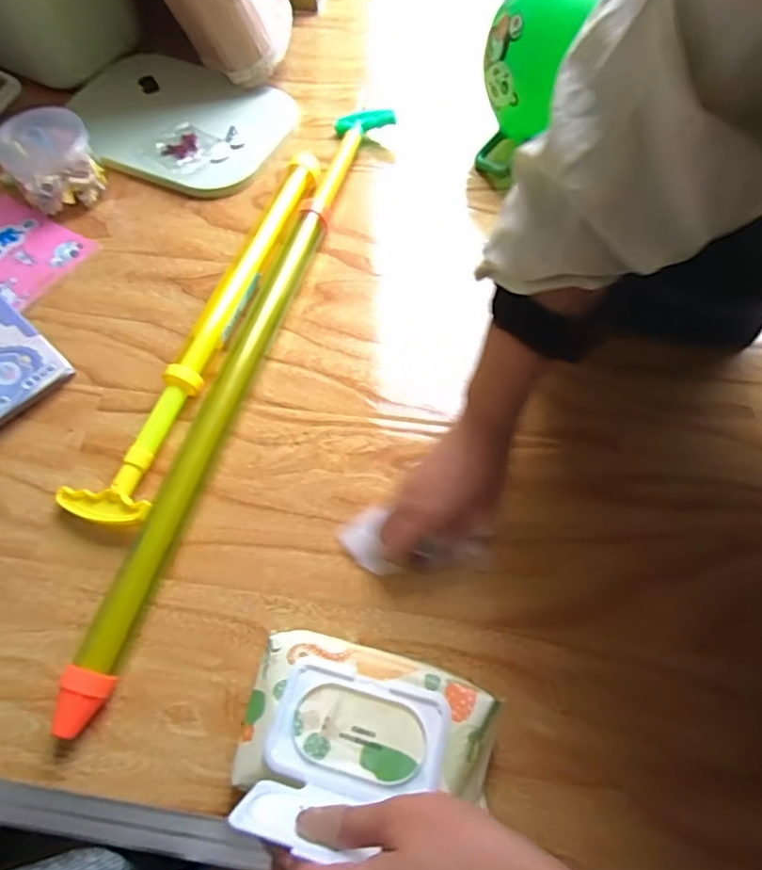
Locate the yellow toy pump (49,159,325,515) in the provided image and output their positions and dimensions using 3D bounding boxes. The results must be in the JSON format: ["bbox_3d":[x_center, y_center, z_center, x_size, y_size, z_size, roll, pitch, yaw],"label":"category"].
[{"bbox_3d":[-0.139,-0.102,0.488,0.063,0.028,0.390,19,66,10],"label":"yellow toy pump"}]

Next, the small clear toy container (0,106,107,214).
[{"bbox_3d":[-0.329,-0.271,0.555,0.085,0.060,0.079,-25,66,-11],"label":"small clear toy container"}]

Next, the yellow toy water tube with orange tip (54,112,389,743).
[{"bbox_3d":[-0.109,-0.082,0.477,0.037,0.028,0.606,16,65,8],"label":"yellow toy water tube with orange tip"}]

